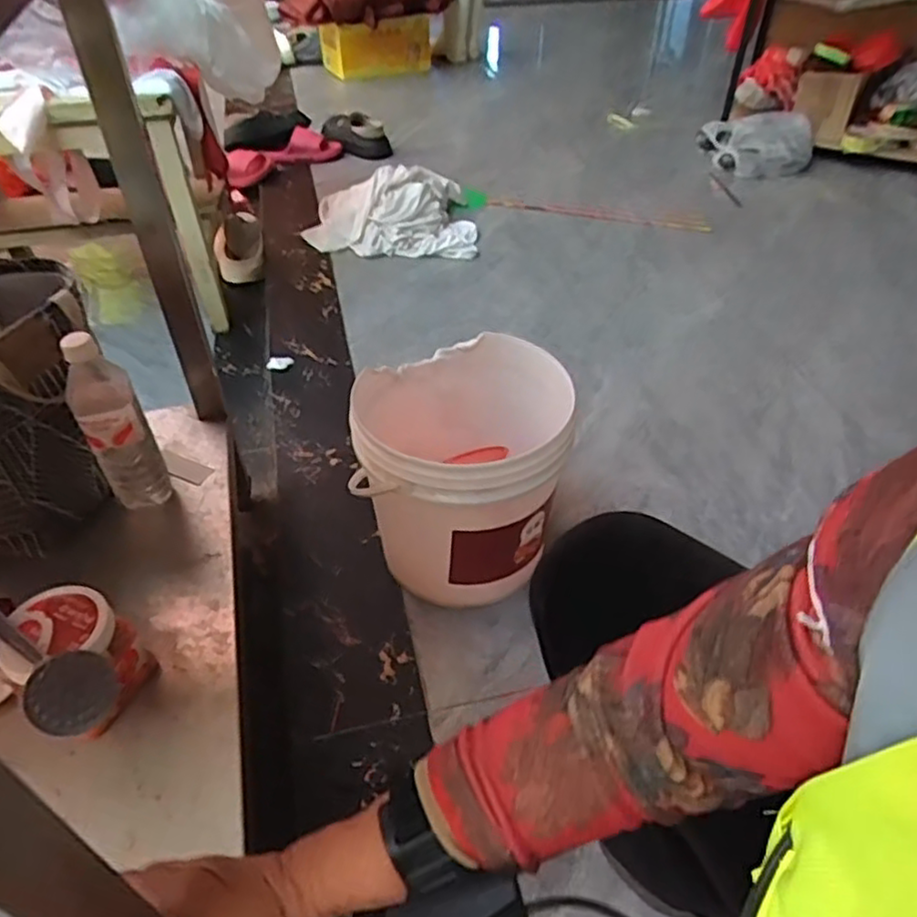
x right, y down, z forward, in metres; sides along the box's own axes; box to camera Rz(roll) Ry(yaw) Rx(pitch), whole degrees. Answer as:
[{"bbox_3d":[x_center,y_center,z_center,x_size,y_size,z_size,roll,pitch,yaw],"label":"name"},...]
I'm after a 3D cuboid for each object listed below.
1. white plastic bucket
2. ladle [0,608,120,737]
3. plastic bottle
[{"bbox_3d":[0.002,0.016,0.877,0.242,0.252,0.254,-2,43,-2],"label":"white plastic bucket"},{"bbox_3d":[-0.380,0.144,0.588,0.233,0.043,0.064,31,51,28],"label":"ladle"},{"bbox_3d":[-0.383,-0.031,0.770,0.066,0.237,0.057,-23,48,-23],"label":"plastic bottle"}]

